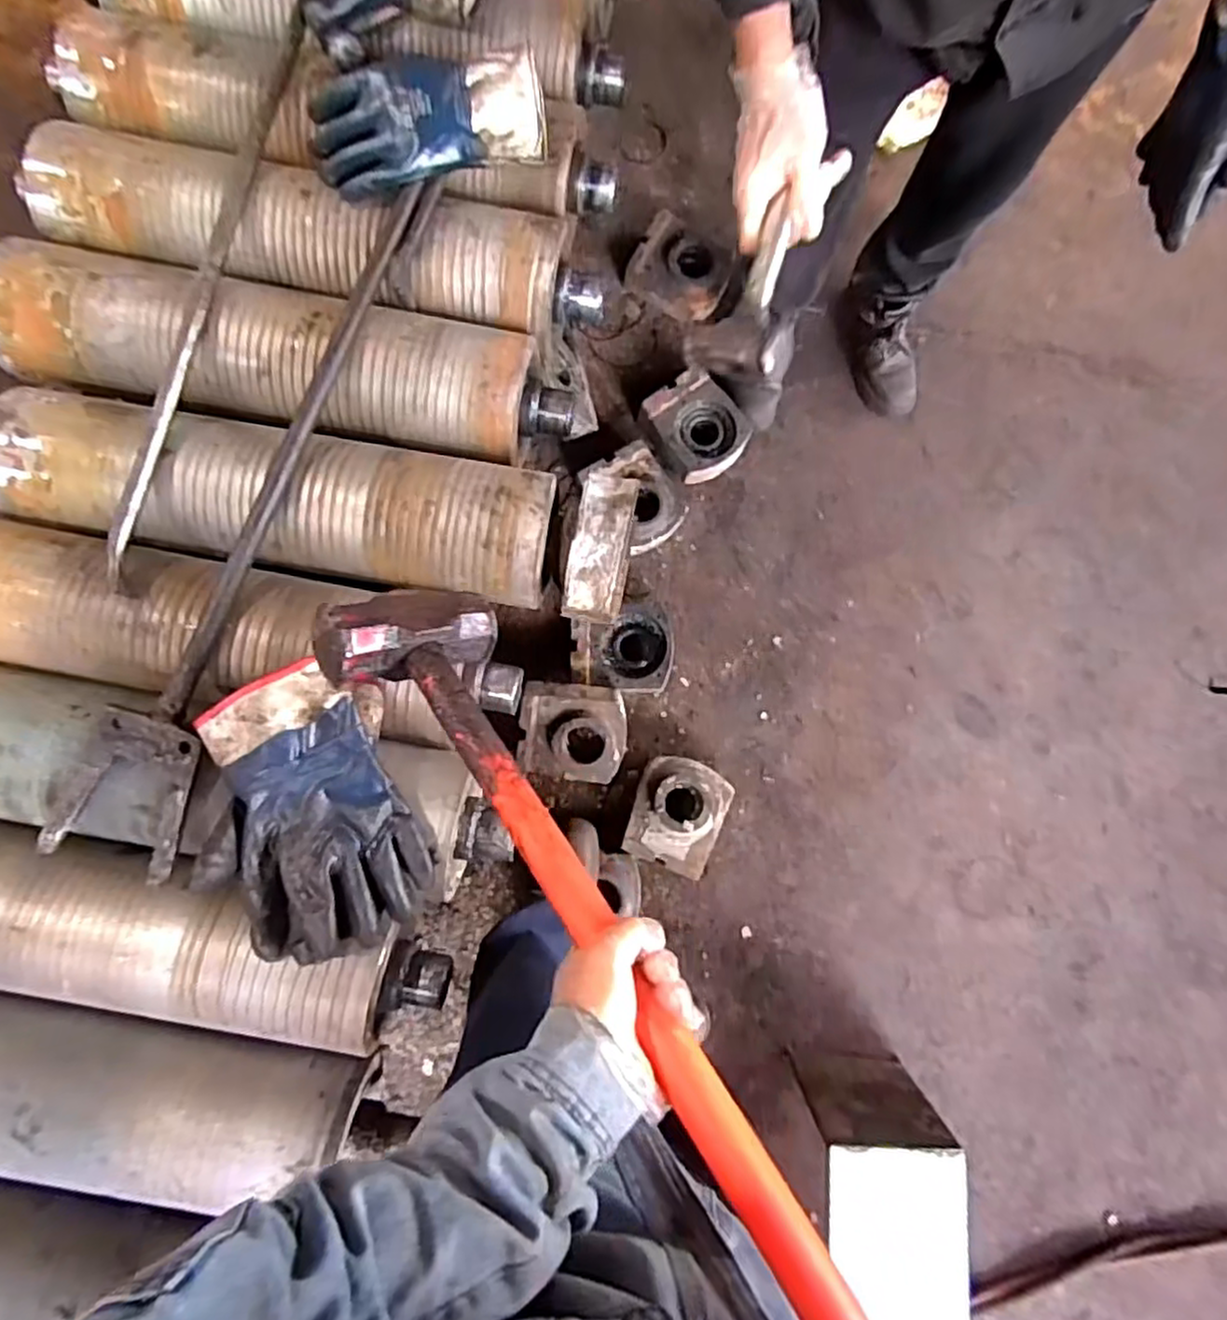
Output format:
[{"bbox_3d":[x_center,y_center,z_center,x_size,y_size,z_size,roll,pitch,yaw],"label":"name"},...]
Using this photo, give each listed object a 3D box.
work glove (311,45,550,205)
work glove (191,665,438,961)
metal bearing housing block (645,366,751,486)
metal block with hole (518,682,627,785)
[{"bbox_3d":[-0.201,-0.578,0.761,0.247,0.080,0.105,-9,82,-4],"label":"work glove"},{"bbox_3d":[-0.282,0.142,0.658,0.178,0.058,0.260,-21,83,-6],"label":"work glove"},{"bbox_3d":[0.157,-0.428,1.300,0.160,0.070,0.177,-37,85,-7],"label":"metal bearing housing block"},{"bbox_3d":[-0.069,0.122,1.195,0.177,0.075,0.166,4,109,-3],"label":"metal block with hole"}]

